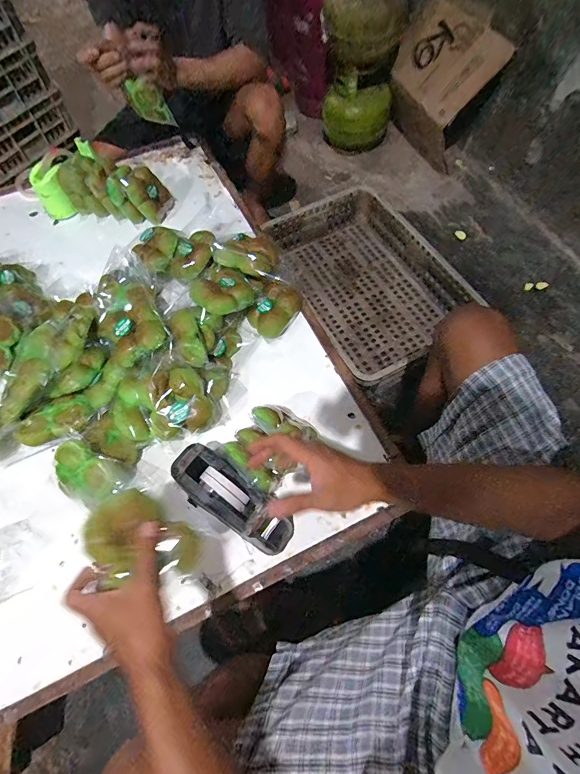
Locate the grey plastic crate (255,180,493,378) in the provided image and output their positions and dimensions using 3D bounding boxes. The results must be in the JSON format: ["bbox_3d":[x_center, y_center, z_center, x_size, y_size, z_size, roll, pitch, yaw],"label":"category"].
[{"bbox_3d":[0.213,-0.332,1.102,0.415,0.155,0.633,-27,66,-11],"label":"grey plastic crate"}]

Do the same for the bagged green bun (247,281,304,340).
[{"bbox_3d":[-0.030,-0.166,0.776,0.081,0.060,0.118,40,72,19],"label":"bagged green bun"}]

